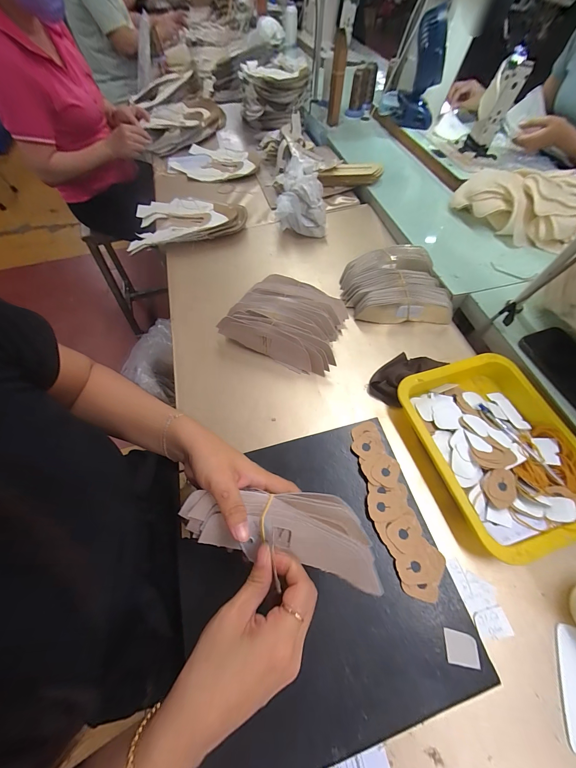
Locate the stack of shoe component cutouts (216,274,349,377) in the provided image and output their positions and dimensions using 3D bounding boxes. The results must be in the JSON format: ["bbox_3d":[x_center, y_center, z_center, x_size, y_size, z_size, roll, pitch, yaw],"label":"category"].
[{"bbox_3d":[0.006,-0.120,0.507,0.196,0.068,0.157,24,64,14],"label":"stack of shoe component cutouts"}]

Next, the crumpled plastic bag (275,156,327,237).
[{"bbox_3d":[0.031,-0.461,0.680,0.121,0.099,0.207,2,61,3],"label":"crumpled plastic bag"}]

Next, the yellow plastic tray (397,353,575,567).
[{"bbox_3d":[0.296,0.082,0.394,0.198,0.037,0.251,-16,61,-8],"label":"yellow plastic tray"}]

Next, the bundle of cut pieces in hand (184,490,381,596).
[{"bbox_3d":[-0.011,0.136,0.275,0.185,0.049,0.065,1,100,18],"label":"bundle of cut pieces in hand"}]

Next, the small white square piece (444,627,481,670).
[{"bbox_3d":[0.182,0.277,0.294,0.031,0.004,0.027,6,54,7],"label":"small white square piece"}]

